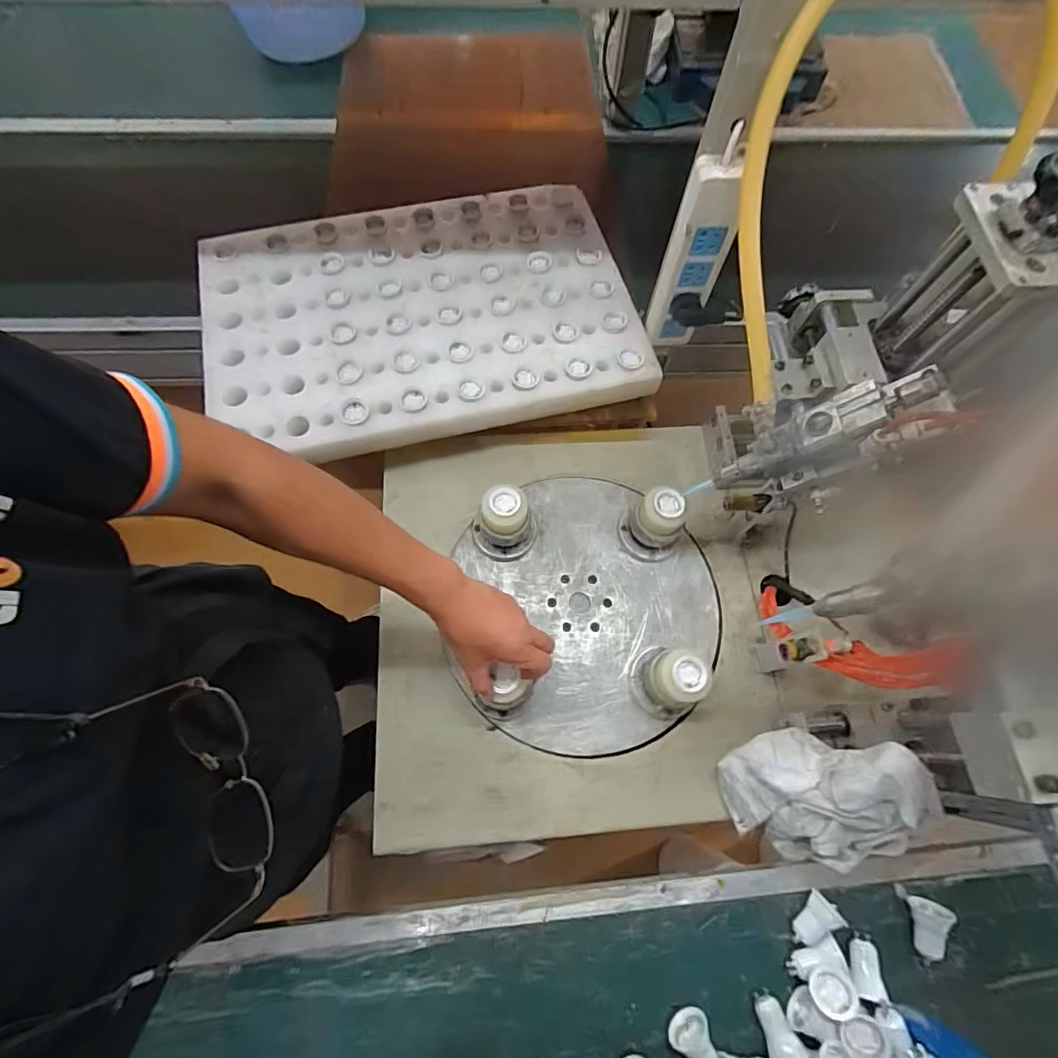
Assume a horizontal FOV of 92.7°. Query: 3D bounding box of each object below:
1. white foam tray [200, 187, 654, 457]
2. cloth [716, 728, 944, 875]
[{"bbox_3d":[-0.147,-0.291,0.670,0.539,0.031,0.367,-14,73,-7],"label":"white foam tray"},{"bbox_3d":[0.296,0.265,0.489,0.170,0.112,0.116,5,69,1],"label":"cloth"}]

